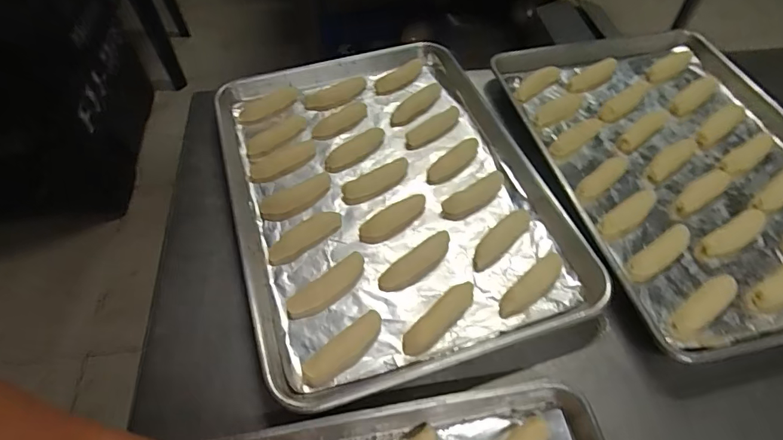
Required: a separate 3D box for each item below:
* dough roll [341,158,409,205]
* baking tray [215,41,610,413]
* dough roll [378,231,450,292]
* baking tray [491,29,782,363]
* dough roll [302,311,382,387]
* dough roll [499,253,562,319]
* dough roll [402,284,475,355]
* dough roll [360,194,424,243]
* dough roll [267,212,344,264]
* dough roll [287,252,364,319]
[{"bbox_3d":[-0.016,-0.045,0.545,0.086,0.014,0.027,-29,59,-21],"label":"dough roll"},{"bbox_3d":[-0.006,-0.044,0.548,0.344,0.033,0.463,-14,55,-12],"label":"baking tray"},{"bbox_3d":[0.028,0.043,0.478,0.090,0.014,0.025,-32,60,-23],"label":"dough roll"},{"bbox_3d":[0.356,-0.075,0.566,0.330,0.027,0.446,-10,54,-10],"label":"baking tray"},{"bbox_3d":[-0.041,0.115,0.421,0.084,0.020,0.023,-35,62,-25],"label":"dough roll"},{"bbox_3d":[0.139,0.063,0.462,0.087,0.012,0.023,-35,61,-25],"label":"dough roll"},{"bbox_3d":[0.046,0.090,0.440,0.089,0.011,0.022,-37,62,-26],"label":"dough roll"},{"bbox_3d":[0.003,-0.002,0.515,0.084,0.012,0.028,-34,61,-24],"label":"dough roll"},{"bbox_3d":[-0.092,0.017,0.500,0.085,0.016,0.029,-31,60,-23],"label":"dough roll"},{"bbox_3d":[-0.061,0.064,0.458,0.087,0.022,0.027,-32,60,-23],"label":"dough roll"}]

